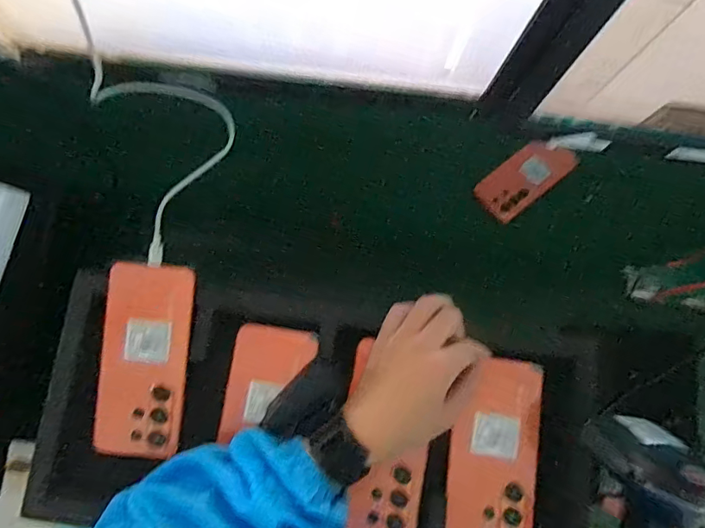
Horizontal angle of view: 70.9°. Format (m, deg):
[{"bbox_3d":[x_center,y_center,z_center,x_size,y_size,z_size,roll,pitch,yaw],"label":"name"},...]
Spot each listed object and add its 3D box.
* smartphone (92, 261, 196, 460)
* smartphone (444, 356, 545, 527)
[{"bbox_3d":[-0.192,0.088,0.457,0.078,0.007,0.173,5,87,-2],"label":"smartphone"},{"bbox_3d":[0.129,0.173,0.443,0.075,0.015,0.170,10,77,2],"label":"smartphone"}]

